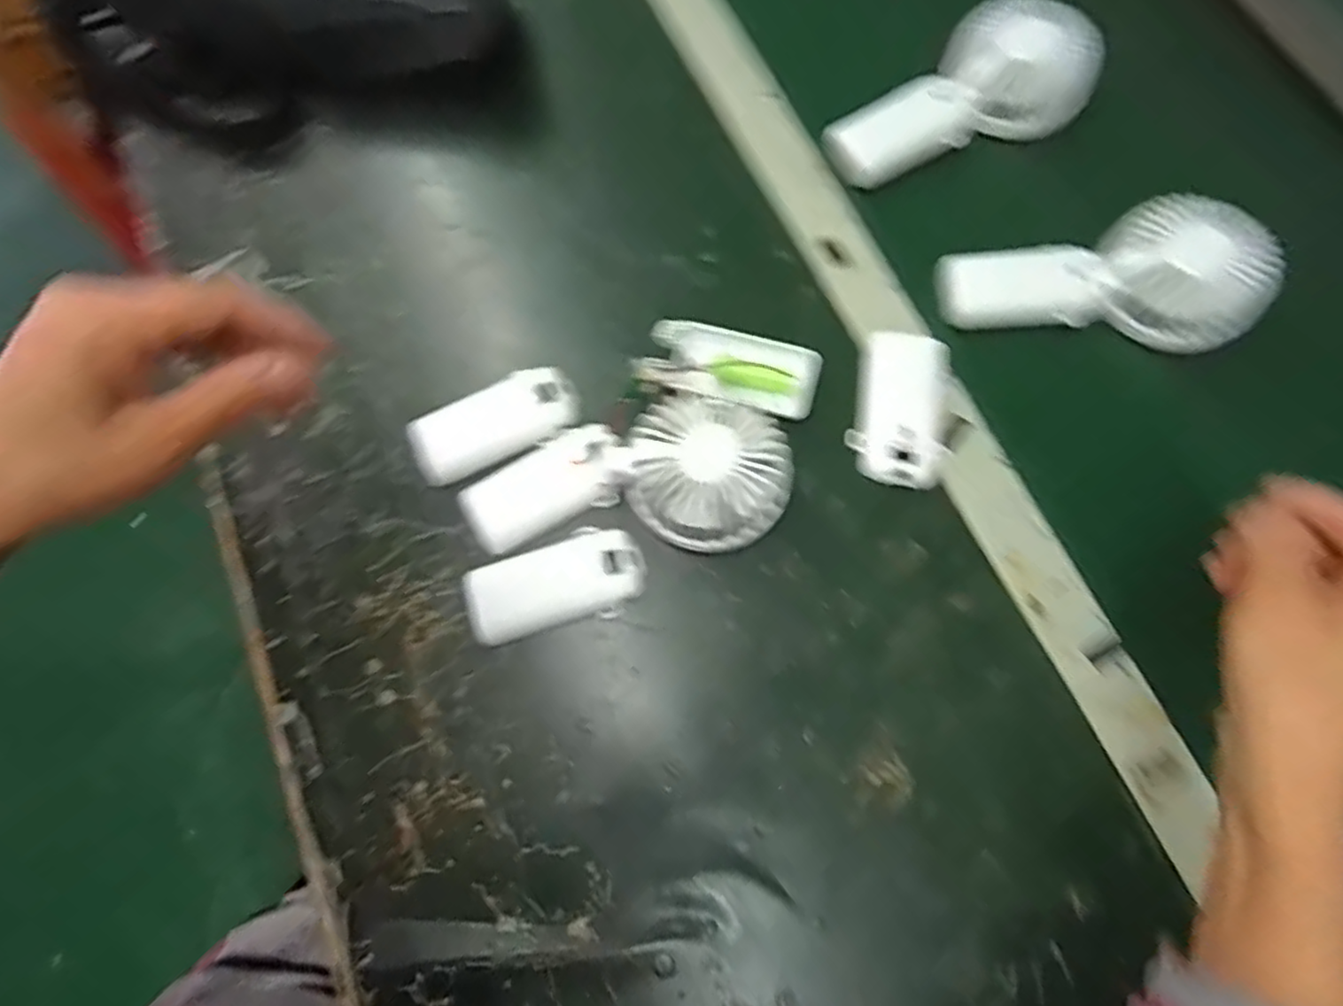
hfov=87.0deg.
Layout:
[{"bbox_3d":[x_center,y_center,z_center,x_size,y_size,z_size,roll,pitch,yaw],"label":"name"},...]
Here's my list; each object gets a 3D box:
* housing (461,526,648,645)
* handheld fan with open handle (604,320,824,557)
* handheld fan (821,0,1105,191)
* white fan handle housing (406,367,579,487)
[{"bbox_3d":[-0.064,0.046,0.390,0.097,0.014,0.048,-22,74,-7],"label":"housing"},{"bbox_3d":[0.020,-0.044,0.398,0.102,0.047,0.138,17,73,5],"label":"handheld fan with open handle"},{"bbox_3d":[0.196,-0.273,0.474,0.175,0.040,0.077,-28,75,-9],"label":"handheld fan"},{"bbox_3d":[-0.106,-0.047,0.424,0.100,0.012,0.045,-25,74,-8],"label":"white fan handle housing"}]

